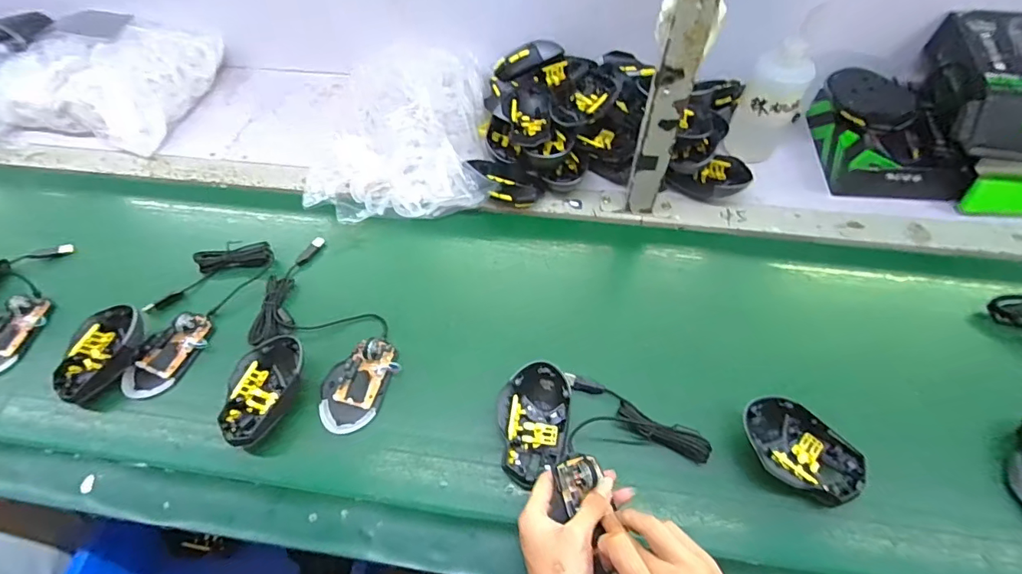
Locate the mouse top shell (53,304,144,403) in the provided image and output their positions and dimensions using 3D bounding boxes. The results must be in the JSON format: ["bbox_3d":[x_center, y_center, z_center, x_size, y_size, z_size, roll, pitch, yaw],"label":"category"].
[{"bbox_3d":[-0.481,0.075,0.551,0.076,0.048,0.113,29,63,18],"label":"mouse top shell"}]

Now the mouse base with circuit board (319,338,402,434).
[{"bbox_3d":[-0.176,0.106,0.535,0.069,0.029,0.108,19,60,12],"label":"mouse base with circuit board"}]

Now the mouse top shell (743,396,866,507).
[{"bbox_3d":[0.285,0.169,0.479,0.074,0.048,0.112,-38,65,-20],"label":"mouse top shell"}]

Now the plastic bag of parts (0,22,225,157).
[{"bbox_3d":[-0.777,-0.318,0.759,0.551,0.127,0.239,-11,59,-6],"label":"plastic bag of parts"}]

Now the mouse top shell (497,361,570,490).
[{"bbox_3d":[0.024,0.145,0.498,0.072,0.046,0.116,2,58,2],"label":"mouse top shell"}]

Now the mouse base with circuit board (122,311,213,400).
[{"bbox_3d":[-0.407,0.081,0.560,0.047,0.026,0.111,26,62,16],"label":"mouse base with circuit board"}]

